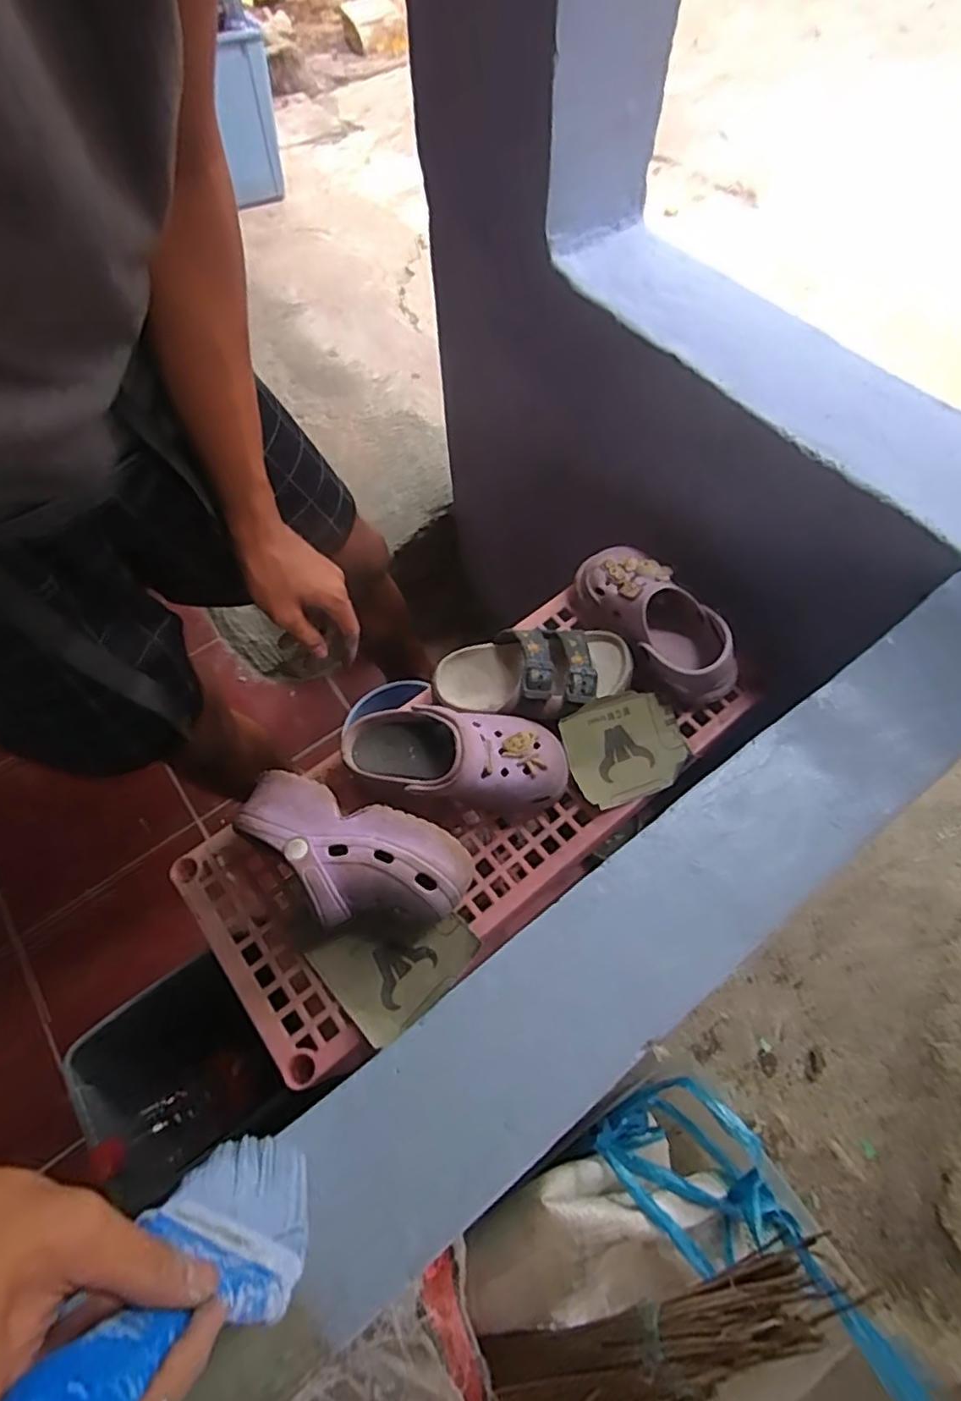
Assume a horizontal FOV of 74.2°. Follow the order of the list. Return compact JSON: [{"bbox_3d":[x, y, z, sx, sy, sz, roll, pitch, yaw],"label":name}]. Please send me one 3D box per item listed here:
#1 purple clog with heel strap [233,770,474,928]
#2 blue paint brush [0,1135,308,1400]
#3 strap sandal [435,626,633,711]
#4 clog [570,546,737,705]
[{"bbox_3d":[-0.106,0.130,0.513,0.193,0.084,0.093,17,65,10],"label":"purple clog with heel strap"},{"bbox_3d":[-0.111,0.221,0.250,0.072,0.217,0.031,22,68,6],"label":"blue paint brush"},{"bbox_3d":[0.050,-0.029,0.592,0.189,0.048,0.085,-9,63,-2],"label":"strap sandal"},{"bbox_3d":[0.168,-0.077,0.619,0.083,0.065,0.188,-34,67,-14],"label":"clog"}]

